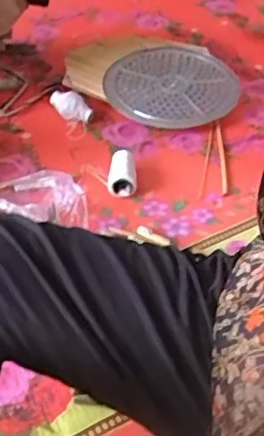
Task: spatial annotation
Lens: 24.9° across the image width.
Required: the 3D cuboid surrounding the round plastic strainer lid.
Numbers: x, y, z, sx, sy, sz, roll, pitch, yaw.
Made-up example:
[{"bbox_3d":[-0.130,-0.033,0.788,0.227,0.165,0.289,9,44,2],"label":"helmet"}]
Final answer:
[{"bbox_3d":[0.108,-0.342,1.498,0.323,0.051,0.365,7,41,10],"label":"round plastic strainer lid"}]

